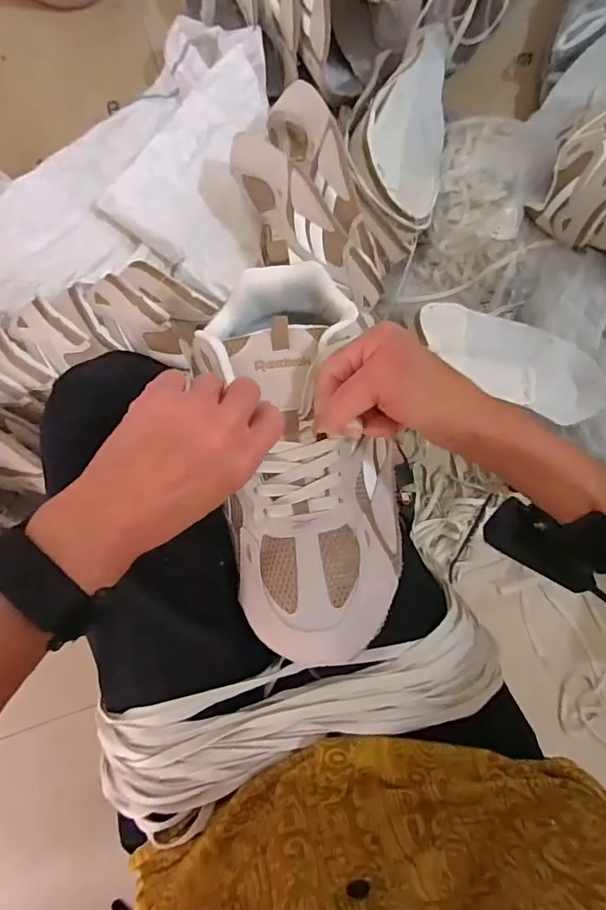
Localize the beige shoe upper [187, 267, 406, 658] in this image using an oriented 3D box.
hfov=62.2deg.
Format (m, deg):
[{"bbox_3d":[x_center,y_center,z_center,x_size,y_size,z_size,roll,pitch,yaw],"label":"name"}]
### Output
[{"bbox_3d":[0.004,-0.001,0.348,0.119,0.074,0.270,-8,82,-2],"label":"beige shoe upper"}]

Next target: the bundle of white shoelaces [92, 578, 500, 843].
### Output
[{"bbox_3d":[0.003,0.184,0.360,0.291,0.042,0.088,-18,88,-3],"label":"bundle of white shoelaces"}]

